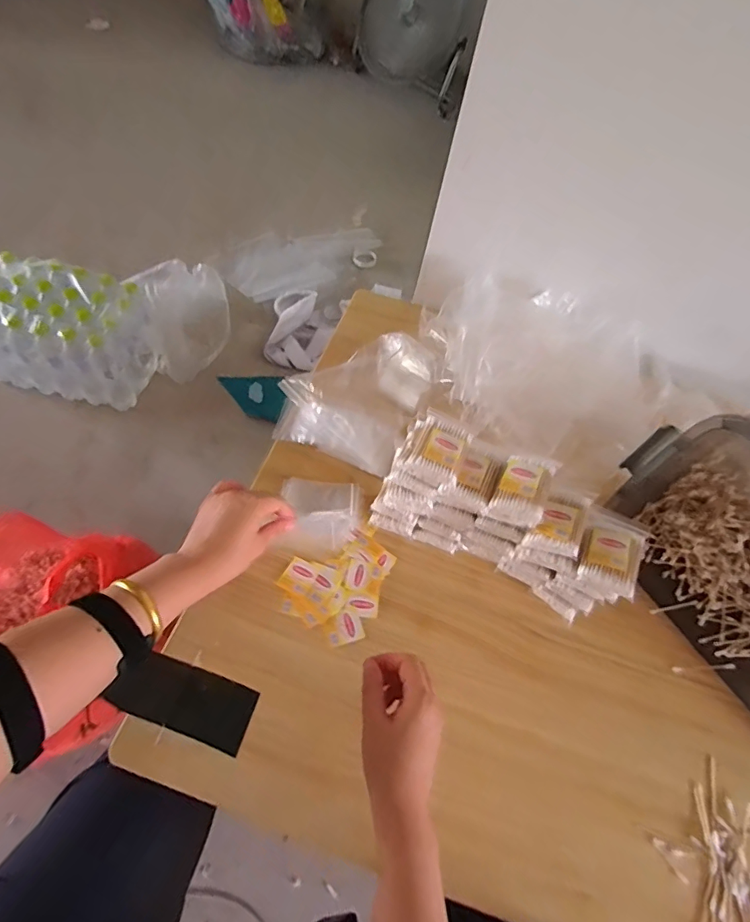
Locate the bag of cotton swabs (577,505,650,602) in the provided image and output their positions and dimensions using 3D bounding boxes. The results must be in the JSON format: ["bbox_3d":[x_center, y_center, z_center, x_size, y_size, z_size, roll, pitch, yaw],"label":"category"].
[{"bbox_3d":[0.266,0.100,0.554,0.063,0.022,0.093,26,60,13],"label":"bag of cotton swabs"}]

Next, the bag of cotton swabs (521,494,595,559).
[{"bbox_3d":[0.207,0.071,0.560,0.058,0.026,0.066,21,57,4],"label":"bag of cotton swabs"}]

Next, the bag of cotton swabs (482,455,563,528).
[{"bbox_3d":[0.168,0.035,0.573,0.062,0.038,0.085,21,59,10],"label":"bag of cotton swabs"}]

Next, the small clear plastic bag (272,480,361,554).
[{"bbox_3d":[-0.072,0.066,0.642,0.102,0.039,0.104,5,57,0],"label":"small clear plastic bag"}]

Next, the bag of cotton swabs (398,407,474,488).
[{"bbox_3d":[0.074,-0.015,0.584,0.066,0.034,0.085,27,58,8],"label":"bag of cotton swabs"}]

